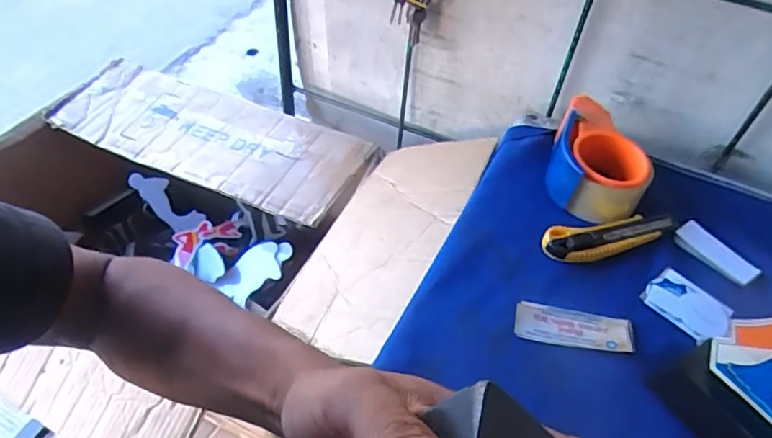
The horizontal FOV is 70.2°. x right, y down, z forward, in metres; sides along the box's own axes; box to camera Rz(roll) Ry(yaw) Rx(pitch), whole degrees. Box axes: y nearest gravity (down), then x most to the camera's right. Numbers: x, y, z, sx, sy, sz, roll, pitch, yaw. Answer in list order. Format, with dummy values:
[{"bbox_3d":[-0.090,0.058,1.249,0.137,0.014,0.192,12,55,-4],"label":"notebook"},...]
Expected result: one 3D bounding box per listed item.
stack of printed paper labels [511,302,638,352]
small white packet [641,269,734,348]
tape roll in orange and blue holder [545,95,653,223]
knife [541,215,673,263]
[{"bbox_3d":[0.172,0.100,0.505,0.104,0.008,0.038,10,48,4],"label":"stack of printed paper labels"},{"bbox_3d":[0.288,0.082,0.524,0.052,0.013,0.073,-26,55,-25],"label":"small white packet"},{"bbox_3d":[0.239,-0.068,0.615,0.100,0.057,0.128,17,49,10],"label":"tape roll in orange and blue holder"},{"bbox_3d":[0.230,0.017,0.566,0.141,0.011,0.037,-8,50,-11],"label":"knife"}]

